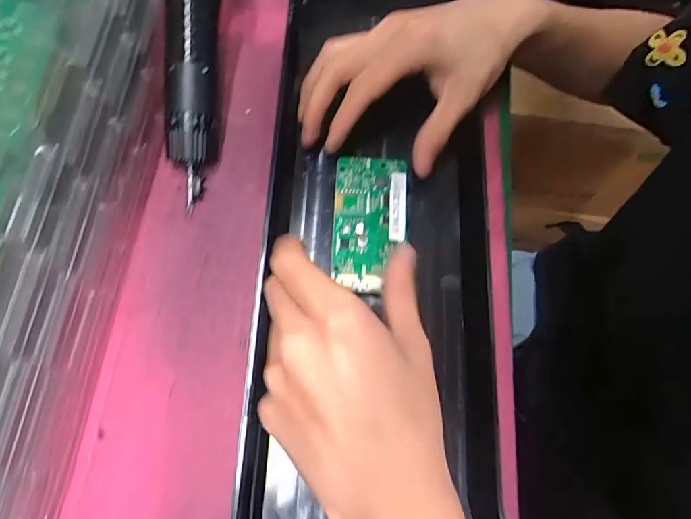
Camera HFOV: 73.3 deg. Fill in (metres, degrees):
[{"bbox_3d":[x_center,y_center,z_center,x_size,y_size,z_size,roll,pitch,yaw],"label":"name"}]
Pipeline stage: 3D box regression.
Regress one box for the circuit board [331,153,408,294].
[{"bbox_3d":[0.015,-0.026,0.303,0.047,0.009,0.094,7,69,2],"label":"circuit board"}]

